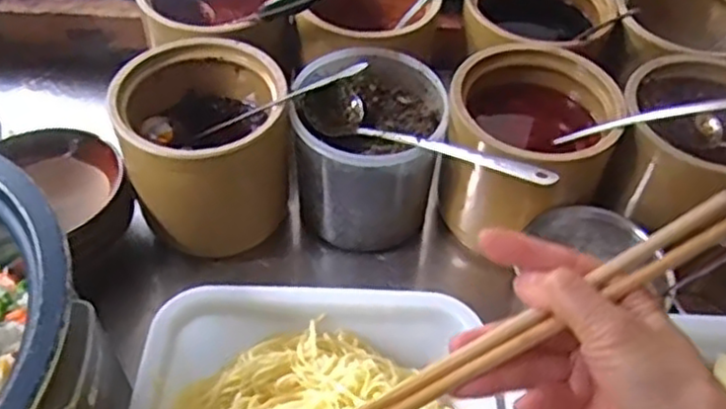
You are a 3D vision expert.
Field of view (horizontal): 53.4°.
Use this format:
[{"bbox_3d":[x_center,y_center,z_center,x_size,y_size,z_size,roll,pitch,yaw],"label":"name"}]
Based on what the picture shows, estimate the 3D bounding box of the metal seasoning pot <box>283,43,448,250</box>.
[{"bbox_3d":[0.005,-0.058,0.733,0.146,0.138,0.154,2,52,-2],"label":"metal seasoning pot"}]

